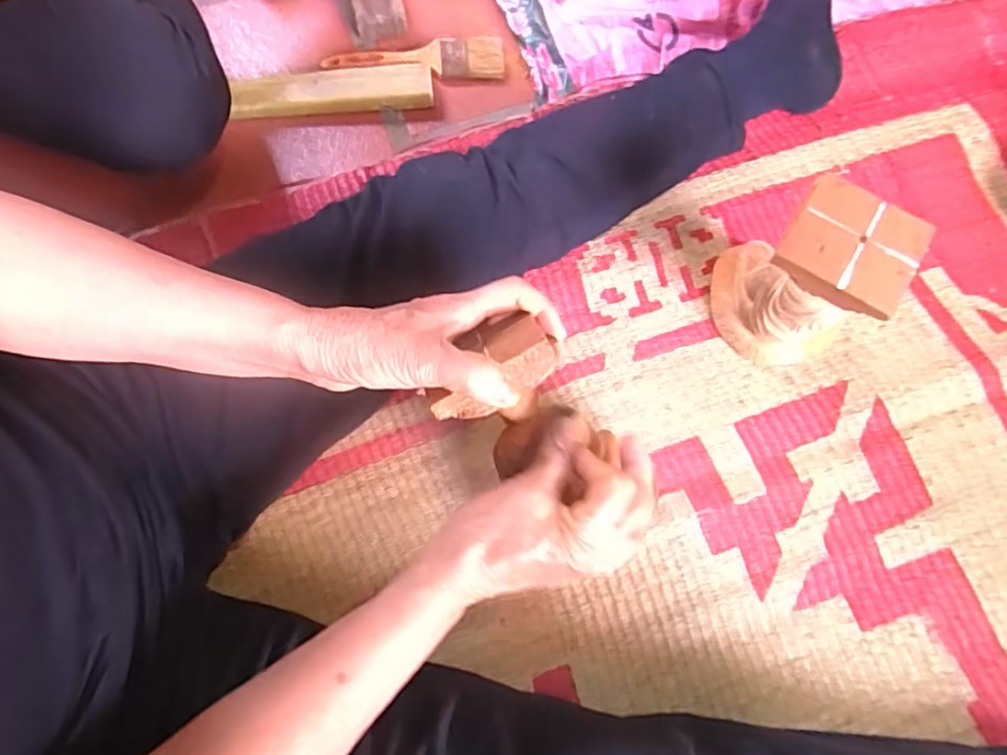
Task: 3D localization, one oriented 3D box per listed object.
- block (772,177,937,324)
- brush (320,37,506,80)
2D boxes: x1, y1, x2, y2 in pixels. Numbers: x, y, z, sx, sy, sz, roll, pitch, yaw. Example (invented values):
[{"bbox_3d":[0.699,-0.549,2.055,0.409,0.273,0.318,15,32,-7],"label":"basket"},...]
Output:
[{"bbox_3d":[0.219,-0.081,0.383,0.077,0.023,0.065,32,76,10],"label":"block"},{"bbox_3d":[-0.091,-0.328,0.619,0.182,0.007,0.045,-2,73,1],"label":"brush"}]

